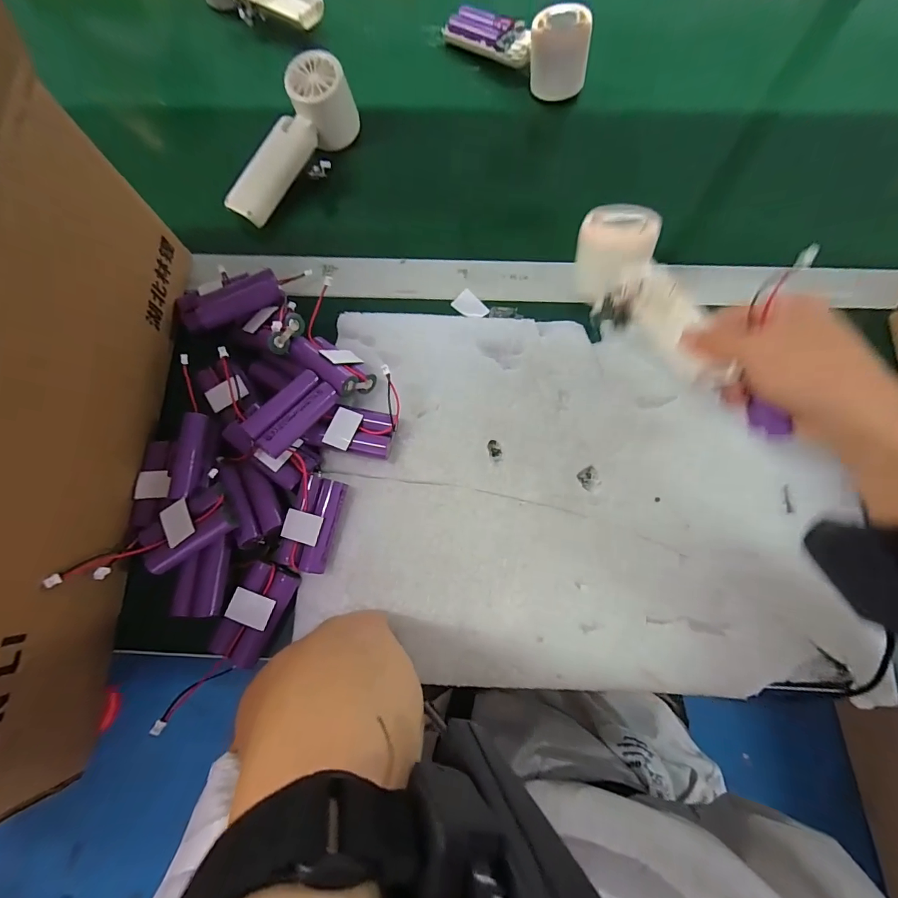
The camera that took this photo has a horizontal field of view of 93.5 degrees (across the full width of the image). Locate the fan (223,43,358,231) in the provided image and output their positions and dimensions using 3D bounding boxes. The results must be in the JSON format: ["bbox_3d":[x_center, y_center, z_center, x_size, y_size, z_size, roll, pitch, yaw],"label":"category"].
[{"bbox_3d":[-0.154,-0.291,0.396,0.041,0.058,0.158,32,76,11],"label":"fan"}]

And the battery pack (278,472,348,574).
[{"bbox_3d":[-0.099,0.054,0.306,0.035,0.019,0.066,15,73,6],"label":"battery pack"}]

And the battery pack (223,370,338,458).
[{"bbox_3d":[-0.118,-0.026,0.307,0.037,0.021,0.072,38,77,12],"label":"battery pack"}]

